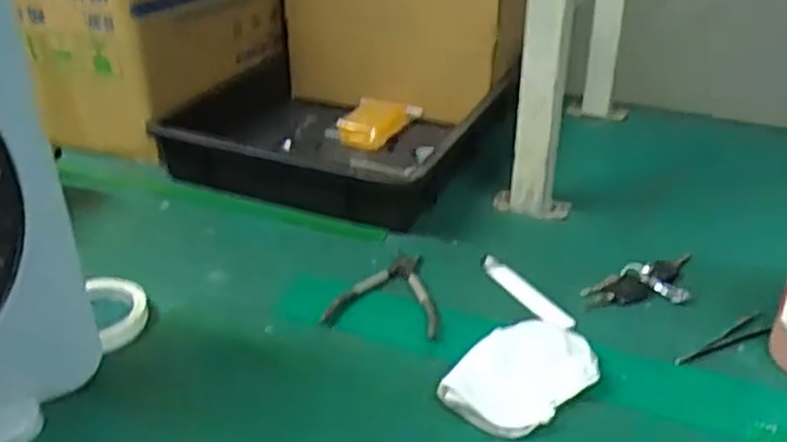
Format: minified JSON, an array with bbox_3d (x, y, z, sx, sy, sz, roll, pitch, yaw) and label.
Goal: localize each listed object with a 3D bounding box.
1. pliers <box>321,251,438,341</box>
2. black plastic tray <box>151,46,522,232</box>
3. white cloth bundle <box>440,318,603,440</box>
[{"bbox_3d":[-0.002,0.067,0.740,0.105,0.015,0.135,5,30,9],"label":"pliers"},{"bbox_3d":[-0.085,-0.125,0.980,0.385,0.070,0.340,16,34,26],"label":"black plastic tray"},{"bbox_3d":[0.105,0.127,0.611,0.129,0.020,0.087,-23,37,-34],"label":"white cloth bundle"}]

